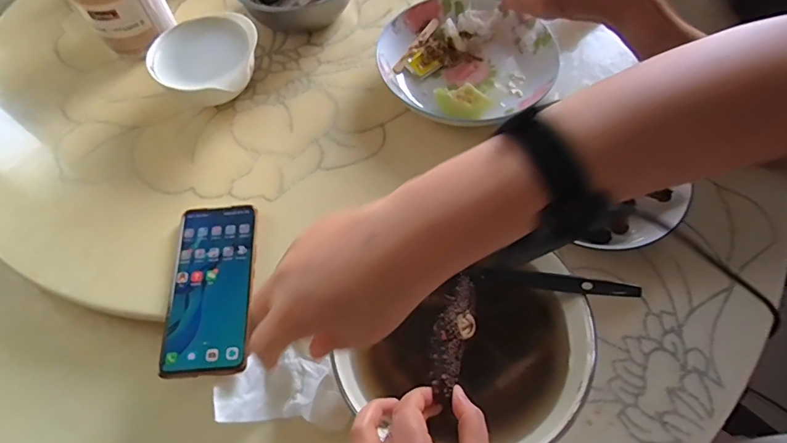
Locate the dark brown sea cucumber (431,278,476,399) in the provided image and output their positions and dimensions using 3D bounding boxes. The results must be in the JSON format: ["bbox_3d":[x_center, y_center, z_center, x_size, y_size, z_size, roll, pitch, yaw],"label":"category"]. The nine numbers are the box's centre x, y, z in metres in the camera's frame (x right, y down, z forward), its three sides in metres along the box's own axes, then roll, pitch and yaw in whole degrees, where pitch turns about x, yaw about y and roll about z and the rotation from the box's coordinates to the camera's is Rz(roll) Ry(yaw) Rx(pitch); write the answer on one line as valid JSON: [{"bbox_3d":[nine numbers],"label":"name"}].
[{"bbox_3d":[0.048,0.088,0.384,0.030,0.010,0.098,14,53,10],"label":"dark brown sea cucumber"}]

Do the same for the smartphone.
[{"bbox_3d":[-0.170,0.059,0.447,0.078,0.011,0.162,-3,61,1],"label":"smartphone"}]

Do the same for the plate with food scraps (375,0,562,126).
[{"bbox_3d":[0.081,-0.181,0.546,0.186,0.036,0.175,-1,61,2],"label":"plate with food scraps"}]

